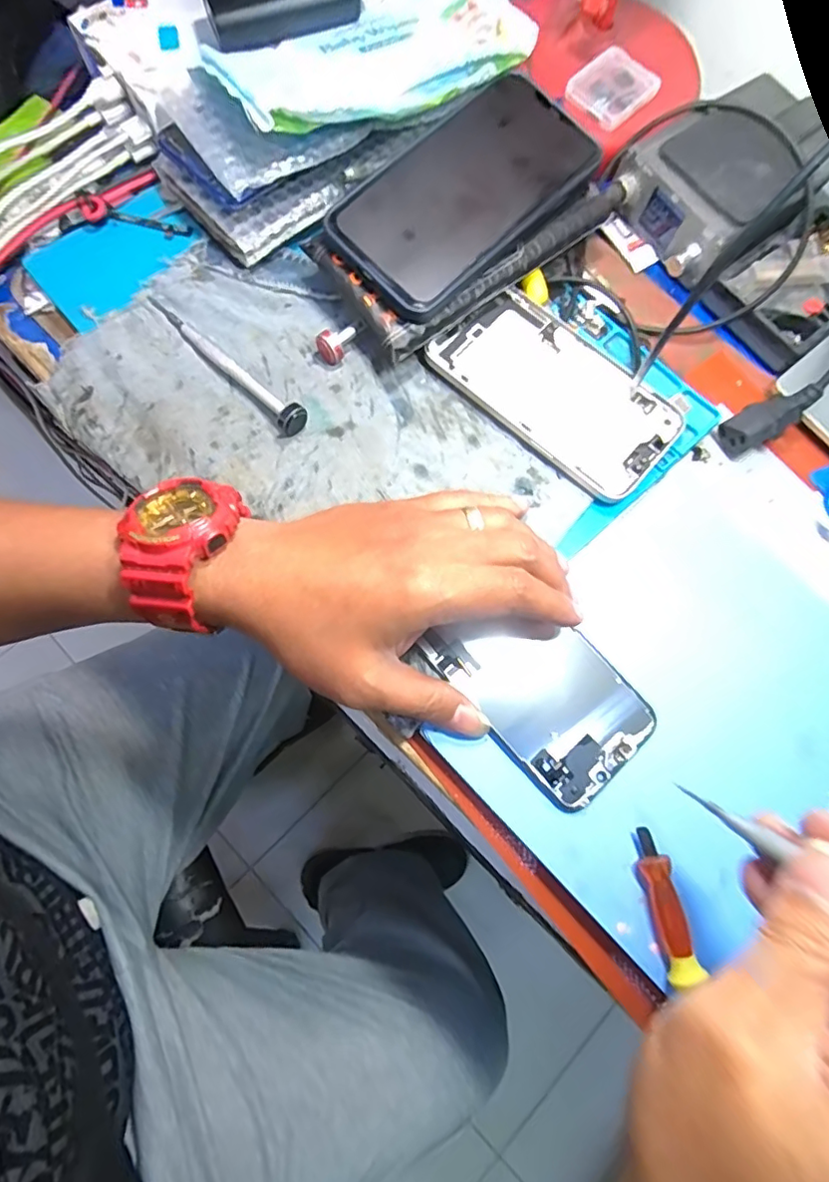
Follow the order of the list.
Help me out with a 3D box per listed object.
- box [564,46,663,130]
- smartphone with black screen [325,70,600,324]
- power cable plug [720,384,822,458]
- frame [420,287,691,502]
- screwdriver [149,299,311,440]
[{"bbox_3d":[0.132,-0.332,0.365,0.045,0.008,0.055,41,76,7],"label":"box"},{"bbox_3d":[0.030,-0.226,0.315,0.155,0.006,0.080,-43,92,-8],"label":"smartphone with black screen"},{"bbox_3d":[0.206,-0.101,0.320,0.058,0.023,0.023,-33,80,-12],"label":"power cable plug"},{"bbox_3d":[0.081,-0.115,0.320,0.138,0.010,0.070,42,76,7],"label":"frame"},{"bbox_3d":[-0.110,-0.132,0.315,0.122,0.017,0.014,41,76,7],"label":"screwdriver"}]

